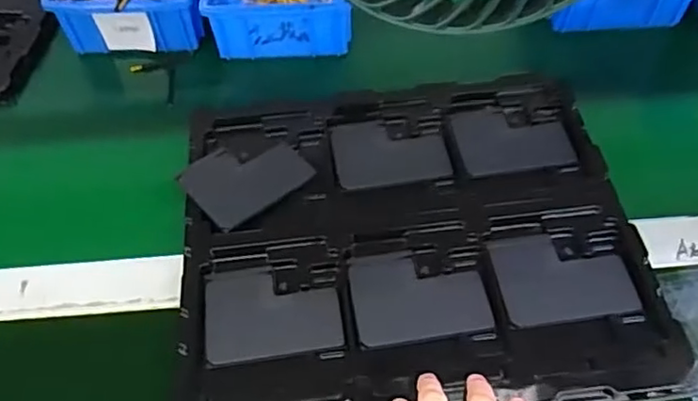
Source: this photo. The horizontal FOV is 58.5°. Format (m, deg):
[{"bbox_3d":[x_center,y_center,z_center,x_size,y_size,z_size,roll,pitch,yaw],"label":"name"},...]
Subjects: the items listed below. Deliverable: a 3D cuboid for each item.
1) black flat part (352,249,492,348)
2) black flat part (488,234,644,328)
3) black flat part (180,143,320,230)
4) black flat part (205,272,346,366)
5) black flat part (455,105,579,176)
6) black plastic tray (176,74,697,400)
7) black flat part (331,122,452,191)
[{"bbox_3d":[0.048,0.064,0.427,0.089,0.004,0.067,-7,54,-4],"label":"black flat part"},{"bbox_3d":[0.147,0.052,0.434,0.089,0.004,0.066,-8,54,-4],"label":"black flat part"},{"bbox_3d":[-0.080,-0.020,0.487,0.090,0.005,0.065,-35,66,-29],"label":"black flat part"},{"bbox_3d":[-0.051,0.076,0.422,0.089,0.004,0.063,-7,54,-3],"label":"black flat part"},{"bbox_3d":[0.136,-0.053,0.518,0.089,0.004,0.072,-8,54,-4],"label":"black flat part"},{"bbox_3d":[0.041,0.019,0.458,0.321,0.020,0.282,-7,56,-5],"label":"black plastic tray"},{"bbox_3d":[0.033,-0.040,0.505,0.089,0.004,0.067,-8,54,-4],"label":"black flat part"}]

